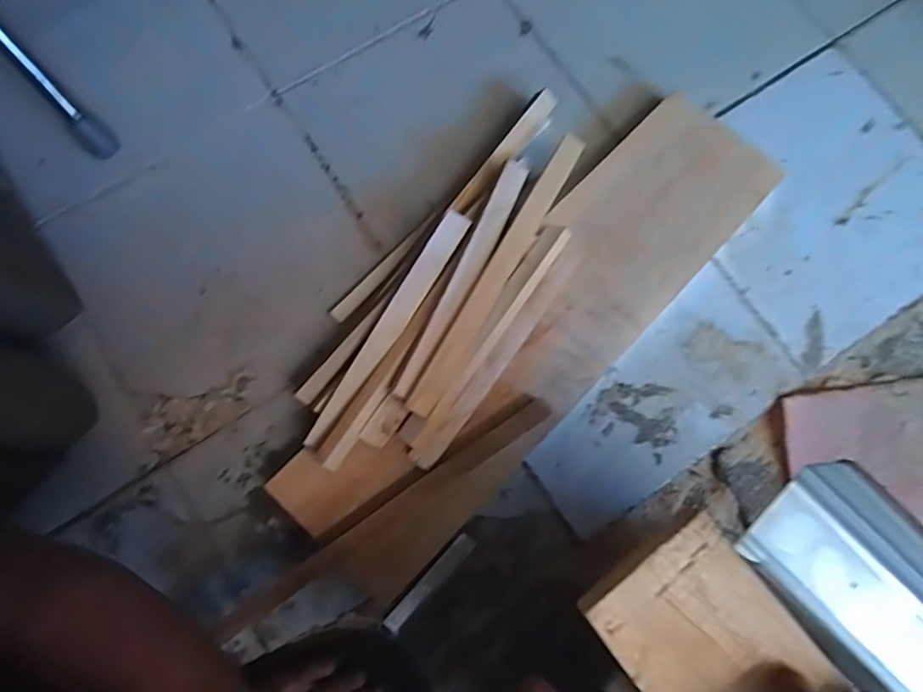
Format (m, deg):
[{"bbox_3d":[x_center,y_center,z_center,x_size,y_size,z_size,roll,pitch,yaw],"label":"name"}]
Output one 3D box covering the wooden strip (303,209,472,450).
[{"bbox_3d":[-0.070,-0.018,0.530,0.026,0.017,0.261,31,80,6],"label":"wooden strip"}]

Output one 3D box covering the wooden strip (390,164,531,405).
[{"bbox_3d":[0.003,-0.069,0.533,0.025,0.014,0.264,26,78,5],"label":"wooden strip"}]

